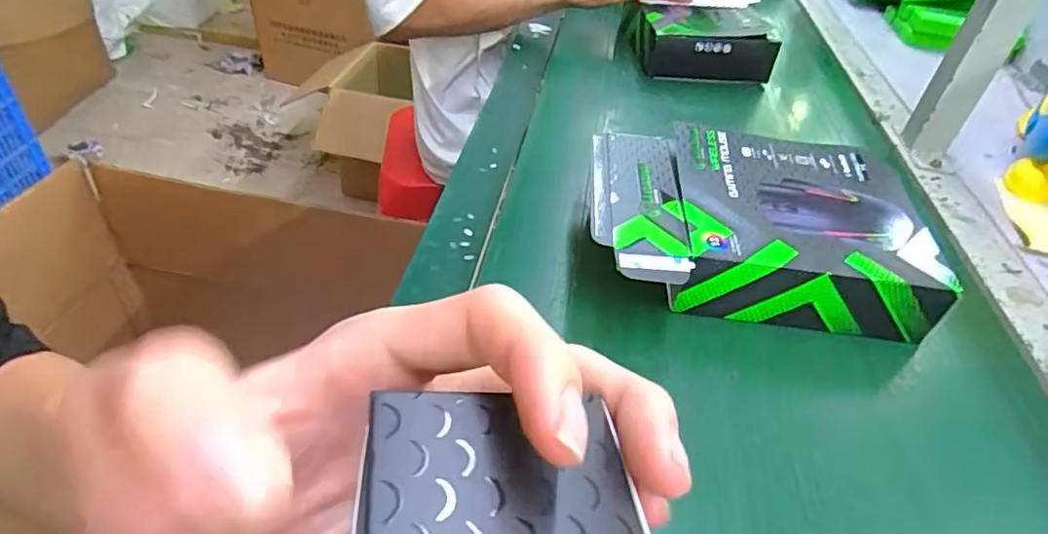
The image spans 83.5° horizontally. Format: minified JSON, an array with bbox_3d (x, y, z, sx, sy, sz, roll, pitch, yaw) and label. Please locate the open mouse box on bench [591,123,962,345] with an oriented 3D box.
[{"bbox_3d":[0.172,-0.031,0.453,0.248,0.066,0.173,5,42,-2],"label":"open mouse box on bench"}]

